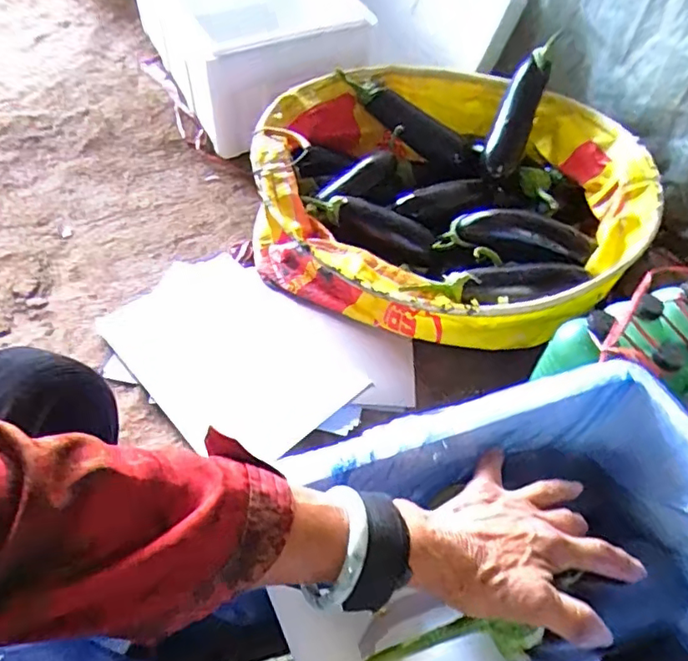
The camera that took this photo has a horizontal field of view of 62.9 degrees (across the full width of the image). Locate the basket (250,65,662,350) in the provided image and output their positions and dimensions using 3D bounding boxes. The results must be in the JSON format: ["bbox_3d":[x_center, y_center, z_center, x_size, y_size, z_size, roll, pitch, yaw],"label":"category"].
[{"bbox_3d":[0.196,-0.249,0.961,0.615,0.226,0.565,-1,47,1],"label":"basket"}]

